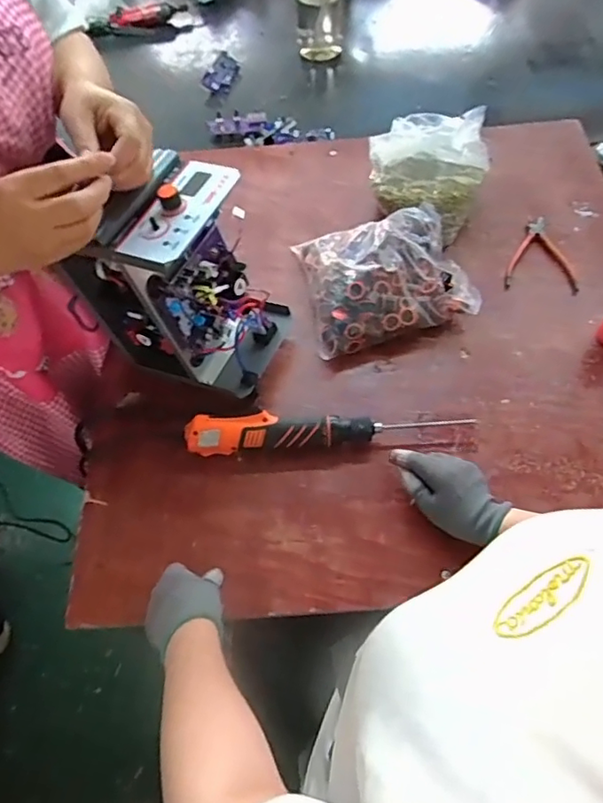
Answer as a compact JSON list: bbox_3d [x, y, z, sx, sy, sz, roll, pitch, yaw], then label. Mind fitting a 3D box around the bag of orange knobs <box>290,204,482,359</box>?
[{"bbox_3d":[0.112,-0.182,0.800,0.222,0.078,0.204,-14,62,-4],"label":"bag of orange knobs"}]

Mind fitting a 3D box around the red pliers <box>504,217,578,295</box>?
[{"bbox_3d":[0.359,-0.224,0.847,0.105,0.022,0.134,5,62,6],"label":"red pliers"}]

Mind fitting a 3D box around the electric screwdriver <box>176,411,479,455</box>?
[{"bbox_3d":[0.036,0.031,0.702,0.356,0.041,0.049,-5,62,0],"label":"electric screwdriver"}]

